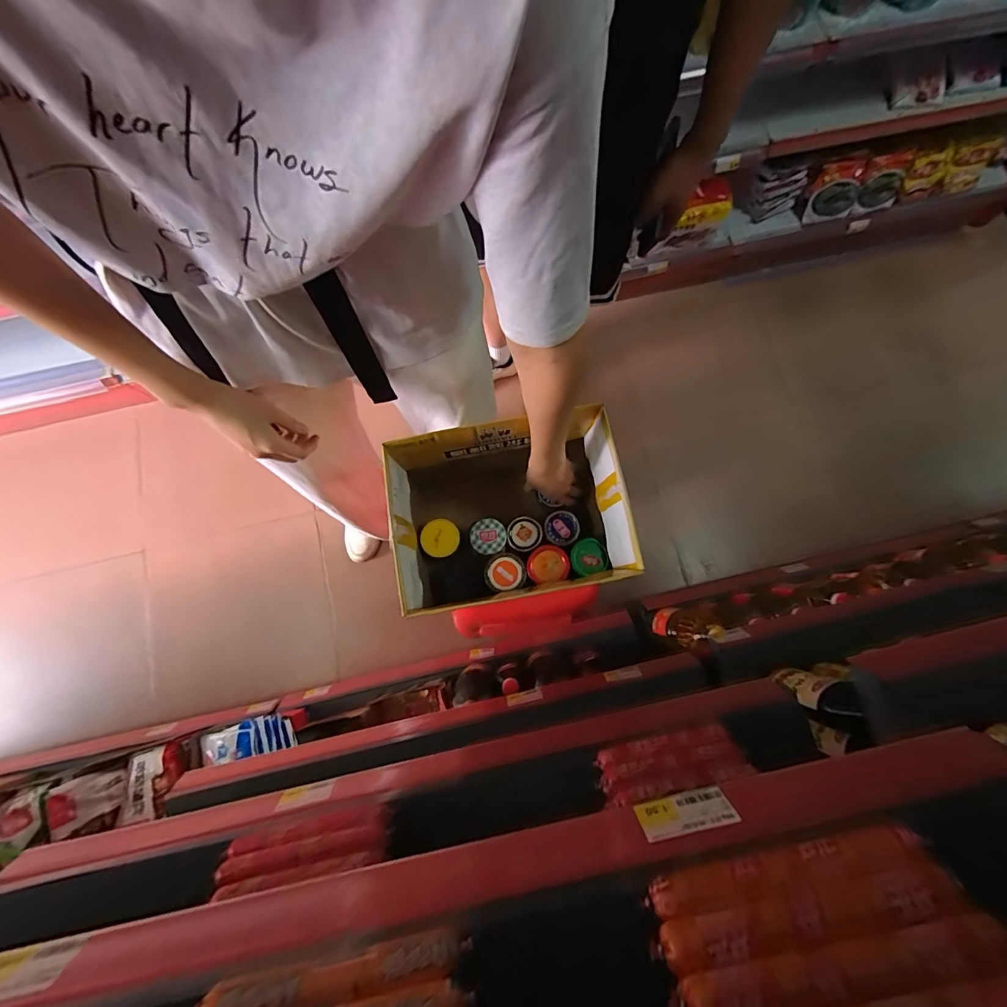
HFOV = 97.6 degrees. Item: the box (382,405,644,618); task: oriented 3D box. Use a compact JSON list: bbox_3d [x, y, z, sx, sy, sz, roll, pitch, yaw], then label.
[{"bbox_3d":[0.007,0.015,0.680,0.305,0.234,0.243,-10,78,-2],"label":"box"}]

